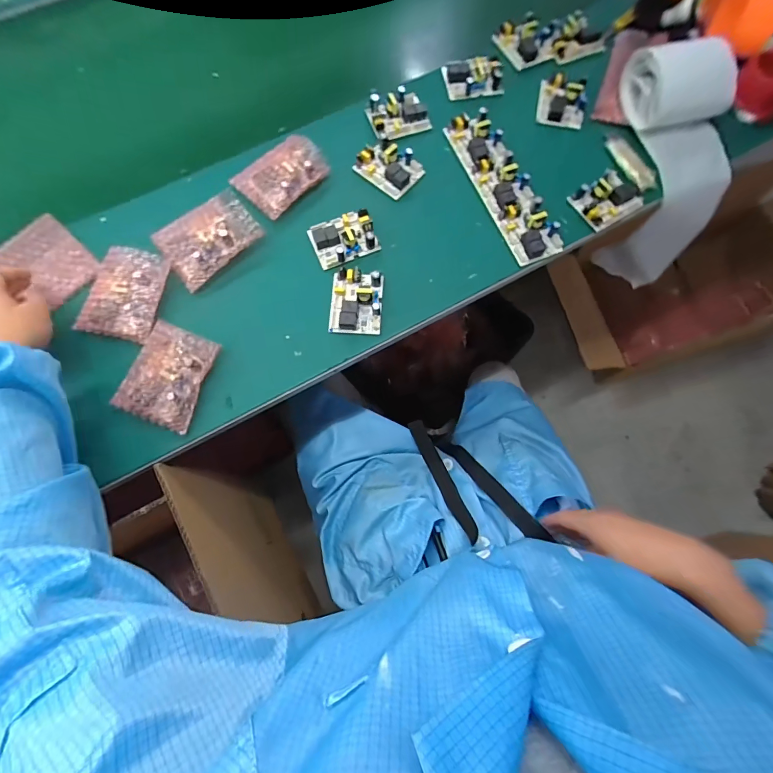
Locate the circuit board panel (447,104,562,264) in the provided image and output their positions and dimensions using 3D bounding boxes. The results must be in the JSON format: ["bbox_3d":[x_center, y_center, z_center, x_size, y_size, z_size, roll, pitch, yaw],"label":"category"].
[{"bbox_3d":[0.157,-0.276,0.515,0.066,0.027,0.238,-21,72,-4],"label":"circuit board panel"}]

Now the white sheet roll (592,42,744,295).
[{"bbox_3d":[0.441,-0.323,0.615,0.098,0.380,0.166,-40,48,-10],"label":"white sheet roll"}]

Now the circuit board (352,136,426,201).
[{"bbox_3d":[0.003,-0.303,0.519,0.081,0.025,0.062,37,77,13],"label":"circuit board"}]

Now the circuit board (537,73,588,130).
[{"bbox_3d":[0.259,-0.424,0.557,0.064,0.029,0.072,9,73,6],"label":"circuit board"}]

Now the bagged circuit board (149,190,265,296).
[{"bbox_3d":[-0.224,-0.194,0.481,0.121,0.032,0.091,-39,74,-10],"label":"bagged circuit board"}]

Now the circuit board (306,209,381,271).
[{"bbox_3d":[-0.054,-0.191,0.489,0.081,0.024,0.060,-22,72,-4],"label":"circuit board"}]

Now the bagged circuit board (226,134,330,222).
[{"bbox_3d":[-0.137,-0.287,0.509,0.082,0.032,0.116,43,79,14],"label":"bagged circuit board"}]

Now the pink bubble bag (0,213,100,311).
[{"bbox_3d":[-0.441,-0.159,0.493,0.120,0.018,0.094,40,78,11],"label":"pink bubble bag"}]

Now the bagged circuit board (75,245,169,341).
[{"bbox_3d":[-0.316,-0.115,0.460,0.086,0.023,0.108,11,73,6],"label":"bagged circuit board"}]

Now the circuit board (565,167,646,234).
[{"bbox_3d":[0.298,-0.253,0.507,0.091,0.016,0.063,-33,74,-8],"label":"circuit board"}]

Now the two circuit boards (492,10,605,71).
[{"bbox_3d":[0.258,-0.545,0.588,0.160,0.024,0.087,-15,72,-2],"label":"two circuit boards"}]

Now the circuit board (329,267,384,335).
[{"bbox_3d":[-0.037,-0.106,0.466,0.061,0.028,0.079,2,72,3],"label":"circuit board"}]

